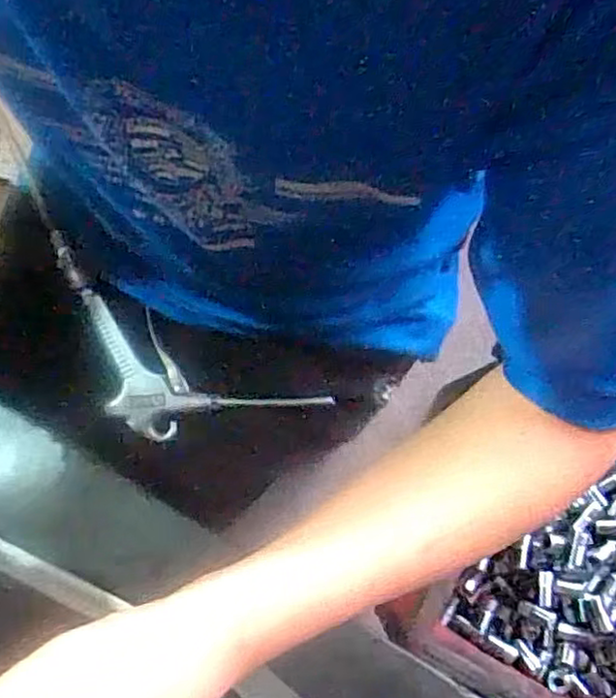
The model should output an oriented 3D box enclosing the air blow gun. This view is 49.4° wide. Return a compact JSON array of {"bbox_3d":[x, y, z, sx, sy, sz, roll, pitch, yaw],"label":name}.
[{"bbox_3d":[-0.114,0.016,0.514,0.236,0.031,0.093,30,79,6],"label":"air blow gun"}]

